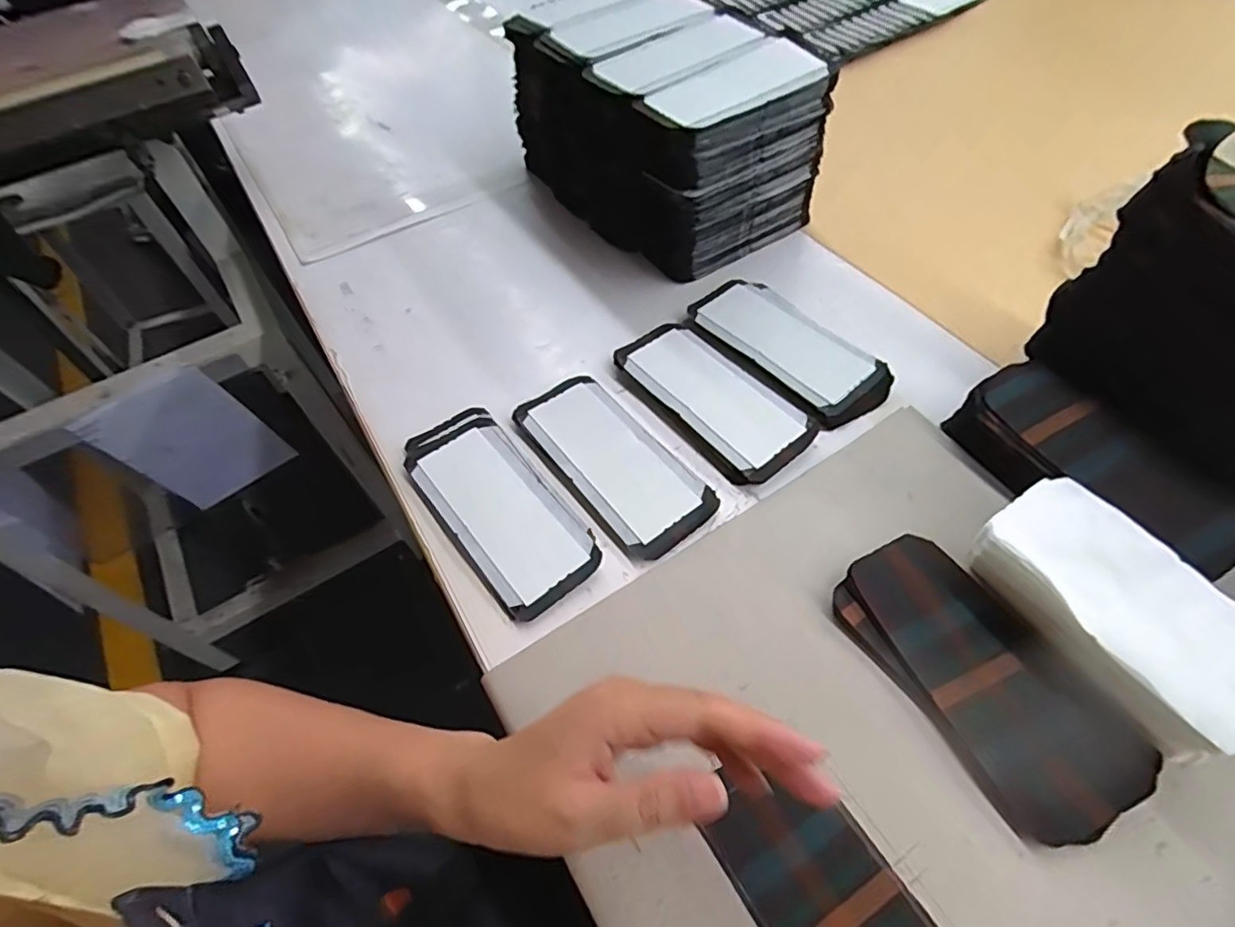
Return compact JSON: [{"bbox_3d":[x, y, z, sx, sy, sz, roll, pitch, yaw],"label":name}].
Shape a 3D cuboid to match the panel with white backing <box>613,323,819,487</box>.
[{"bbox_3d":[0.074,-0.055,0.480,0.076,0.011,0.166,-33,60,-18],"label":"panel with white backing"}]

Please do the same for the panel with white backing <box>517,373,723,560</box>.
[{"bbox_3d":[-0.004,-0.007,0.450,0.073,0.016,0.167,-34,60,-18],"label":"panel with white backing"}]

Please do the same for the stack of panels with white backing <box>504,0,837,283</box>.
[{"bbox_3d":[0.032,-0.333,0.586,0.176,0.141,0.292,-36,61,-19],"label":"stack of panels with white backing"}]

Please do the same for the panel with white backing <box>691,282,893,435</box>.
[{"bbox_3d":[0.145,-0.102,0.509,0.087,0.010,0.173,-31,59,-17],"label":"panel with white backing"}]

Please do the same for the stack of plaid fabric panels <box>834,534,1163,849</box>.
[{"bbox_3d":[0.208,0.118,0.347,0.086,0.016,0.166,-29,59,-15],"label":"stack of plaid fabric panels"}]

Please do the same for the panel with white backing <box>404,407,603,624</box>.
[{"bbox_3d":[-0.087,0.029,0.434,0.075,0.010,0.173,-34,60,-18],"label":"panel with white backing"}]

